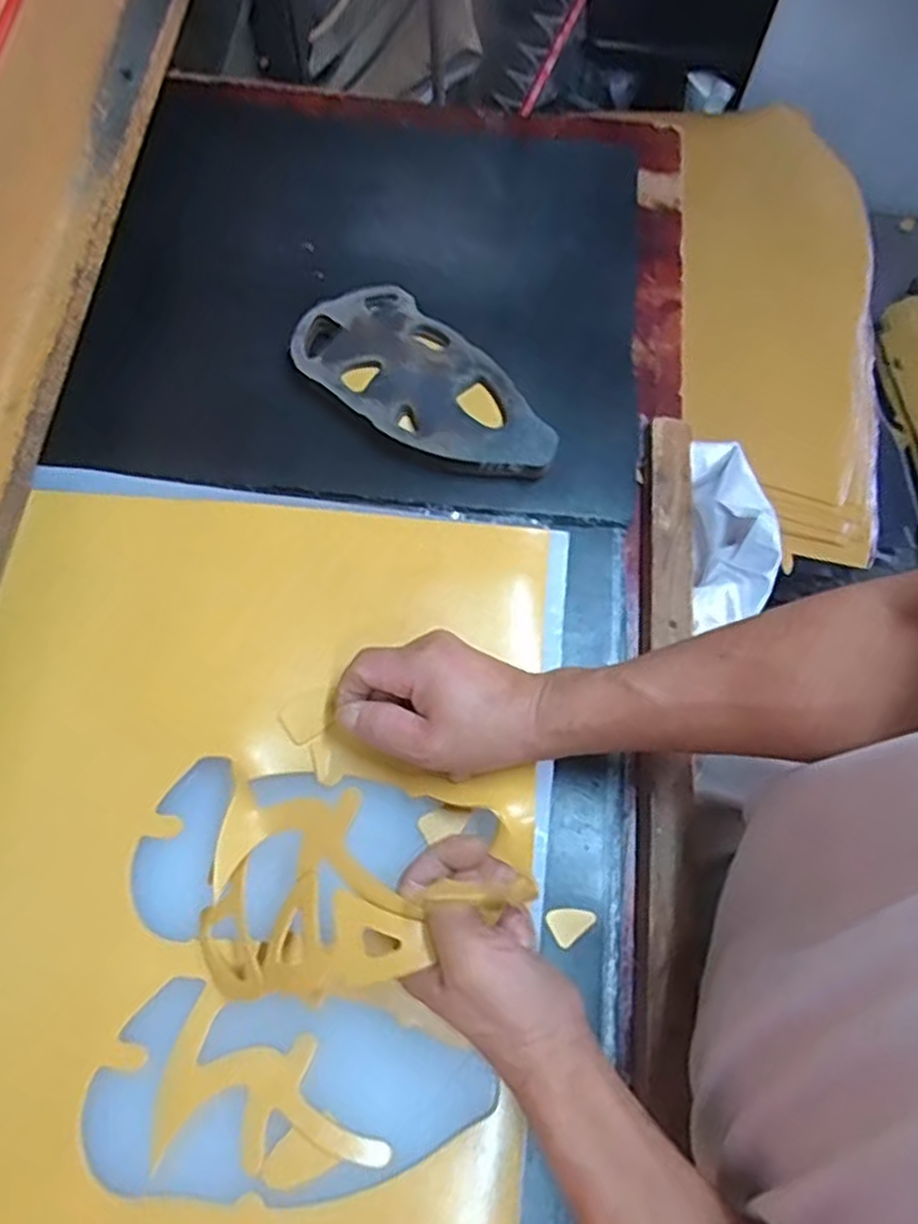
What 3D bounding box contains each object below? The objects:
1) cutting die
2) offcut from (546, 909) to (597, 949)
[{"bbox_3d":[-0.028,-0.176,0.619,0.228,0.034,0.110,41,74,12],"label":"cutting die"},{"bbox_3d":[0.074,0.202,0.500,0.030,0.004,0.023,-29,74,-12],"label":"offcut"}]

